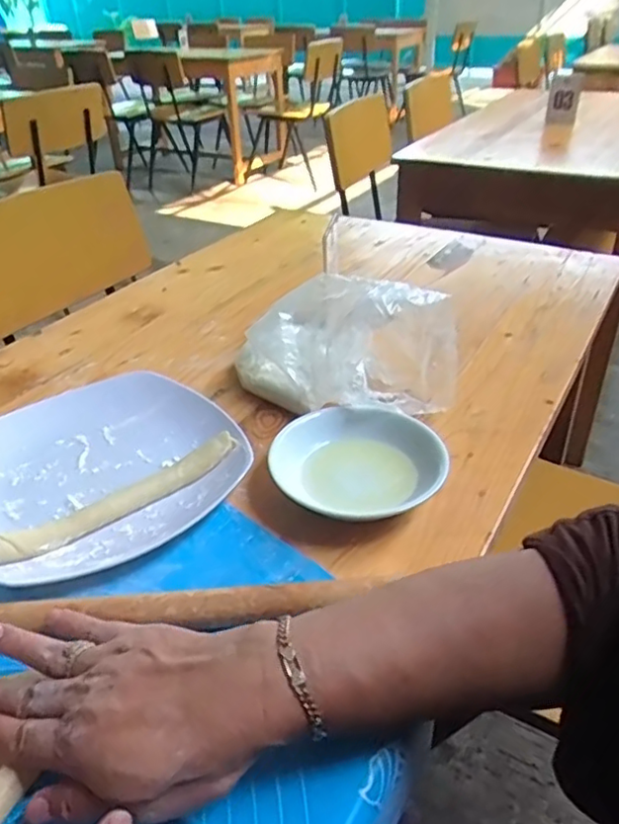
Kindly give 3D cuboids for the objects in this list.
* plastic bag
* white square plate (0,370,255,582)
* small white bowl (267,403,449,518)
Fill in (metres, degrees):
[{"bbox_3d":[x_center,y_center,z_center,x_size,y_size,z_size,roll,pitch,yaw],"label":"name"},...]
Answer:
[{"bbox_3d":[0.031,-0.070,0.602,0.199,0.119,0.130,22,42,30],"label":"plastic bag"},{"bbox_3d":[-0.183,0.043,0.521,0.236,0.031,0.227,-26,42,-30],"label":"white square plate"},{"bbox_3d":[0.041,0.042,0.497,0.131,0.043,0.122,11,37,18],"label":"small white bowl"}]

